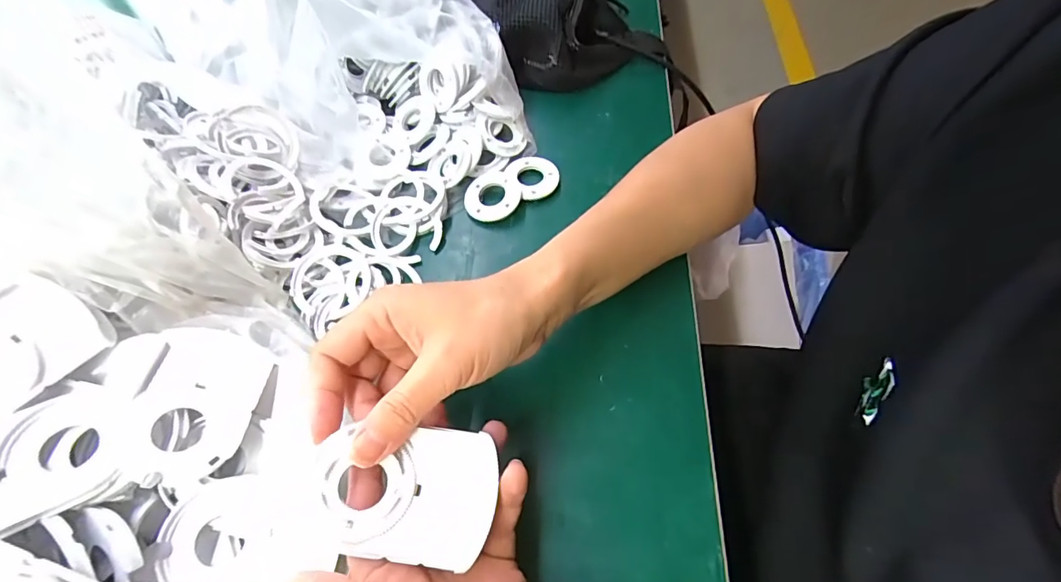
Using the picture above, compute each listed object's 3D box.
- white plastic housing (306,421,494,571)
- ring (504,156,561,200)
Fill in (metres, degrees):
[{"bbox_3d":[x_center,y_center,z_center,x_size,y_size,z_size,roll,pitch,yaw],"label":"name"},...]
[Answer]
[{"bbox_3d":[-0.057,0.089,0.220,0.079,0.014,0.054,4,59,4],"label":"white plastic housing"},{"bbox_3d":[0.004,-0.094,0.393,0.038,0.007,0.043,-24,61,-11],"label":"ring"}]

